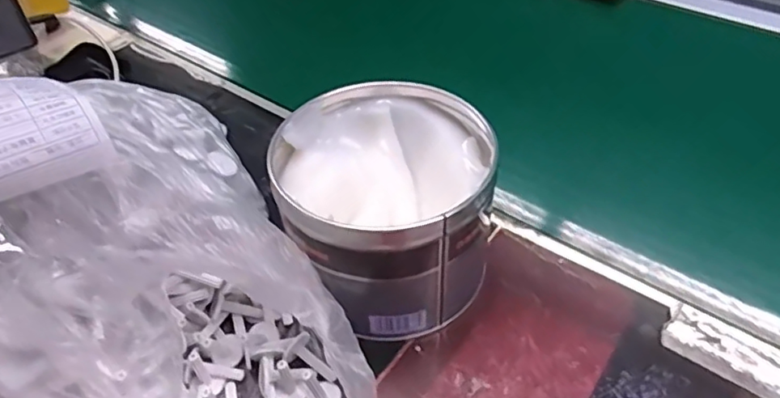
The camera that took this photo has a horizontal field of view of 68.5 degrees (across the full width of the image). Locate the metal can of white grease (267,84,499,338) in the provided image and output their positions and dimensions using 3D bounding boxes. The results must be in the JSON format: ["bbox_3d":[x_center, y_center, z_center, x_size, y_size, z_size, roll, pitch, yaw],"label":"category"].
[{"bbox_3d":[-0.001,0.005,0.358,0.121,0.100,0.129,-2,46,2],"label":"metal can of white grease"}]

